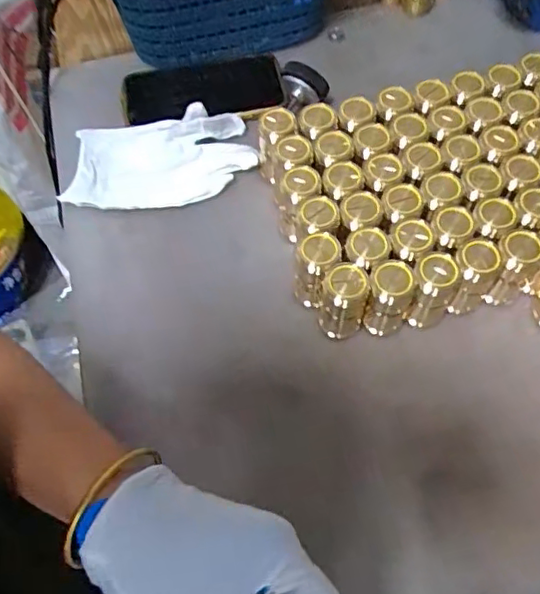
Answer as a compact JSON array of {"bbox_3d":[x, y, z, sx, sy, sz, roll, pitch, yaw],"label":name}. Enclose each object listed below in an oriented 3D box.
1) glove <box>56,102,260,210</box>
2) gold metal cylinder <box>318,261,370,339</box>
[{"bbox_3d":[-0.098,-0.121,0.517,0.163,0.024,0.085,-11,63,-4],"label":"glove"},{"bbox_3d":[0.054,0.005,0.425,0.034,0.064,0.030,10,63,7],"label":"gold metal cylinder"}]

